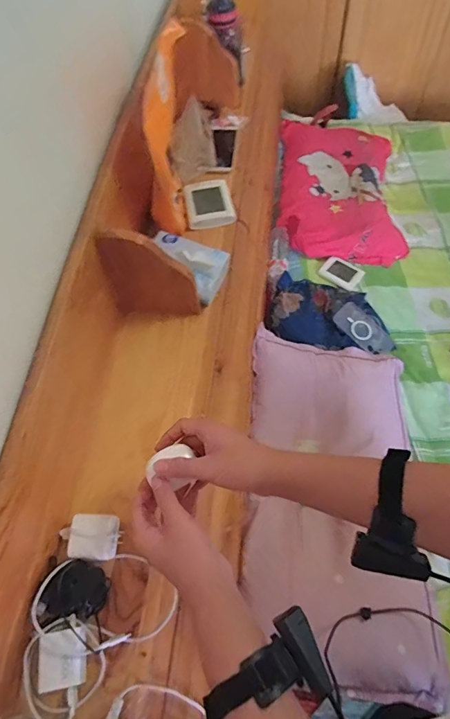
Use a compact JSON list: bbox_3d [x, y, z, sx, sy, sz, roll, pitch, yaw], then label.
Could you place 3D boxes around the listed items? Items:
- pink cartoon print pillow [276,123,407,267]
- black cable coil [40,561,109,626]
[{"bbox_3d":[0.398,-0.609,1.475,0.408,0.095,0.662,3,60,6],"label":"pink cartoon print pillow"},{"bbox_3d":[-0.186,0.286,0.533,0.074,0.026,0.060,-16,60,-5],"label":"black cable coil"}]

